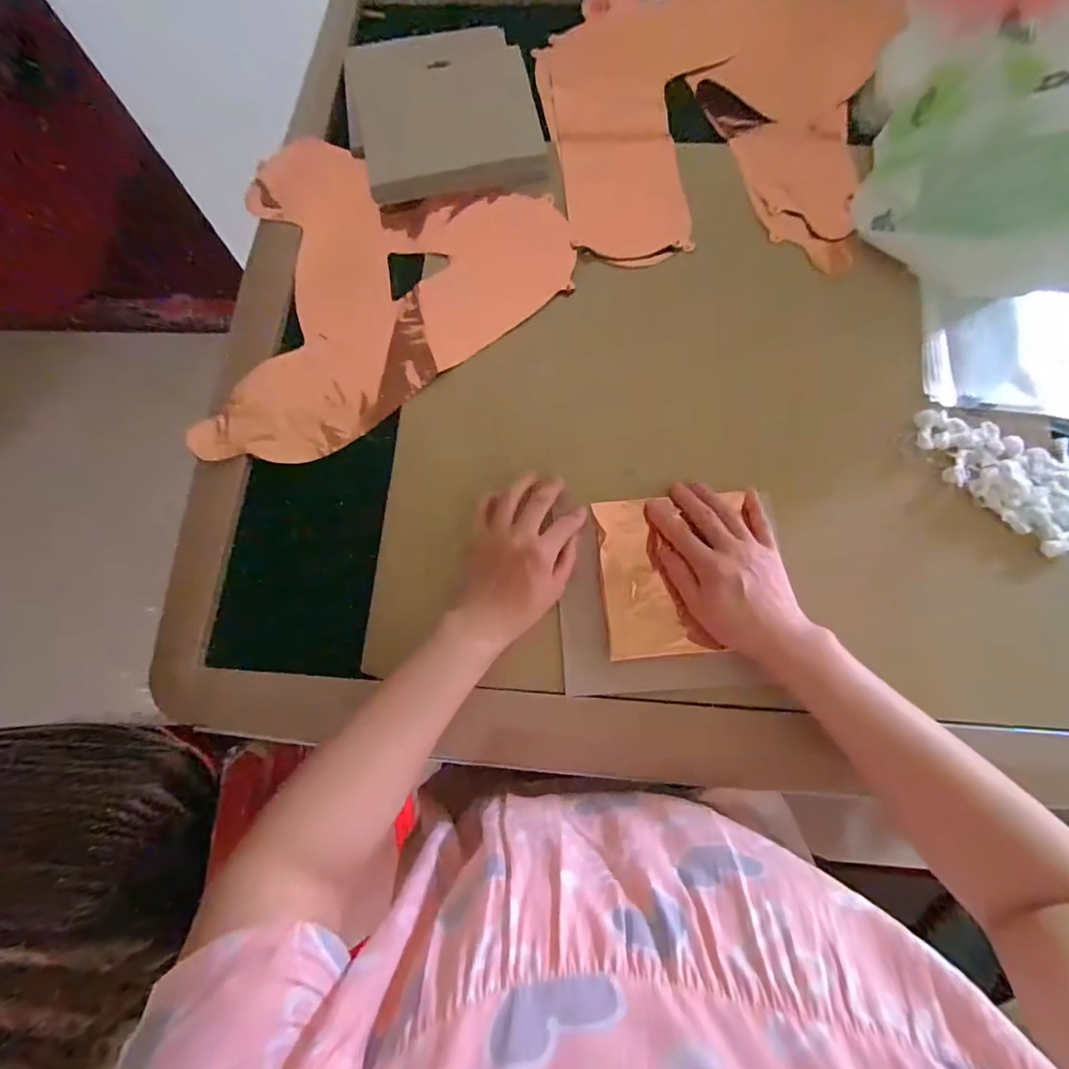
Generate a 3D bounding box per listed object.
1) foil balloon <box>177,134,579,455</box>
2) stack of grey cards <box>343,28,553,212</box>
[{"bbox_3d":[-0.201,-0.279,0.551,0.410,0.011,0.349,-39,76,-9],"label":"foil balloon"},{"bbox_3d":[-0.102,-0.474,0.592,0.207,0.032,0.230,-9,74,0],"label":"stack of grey cards"}]

